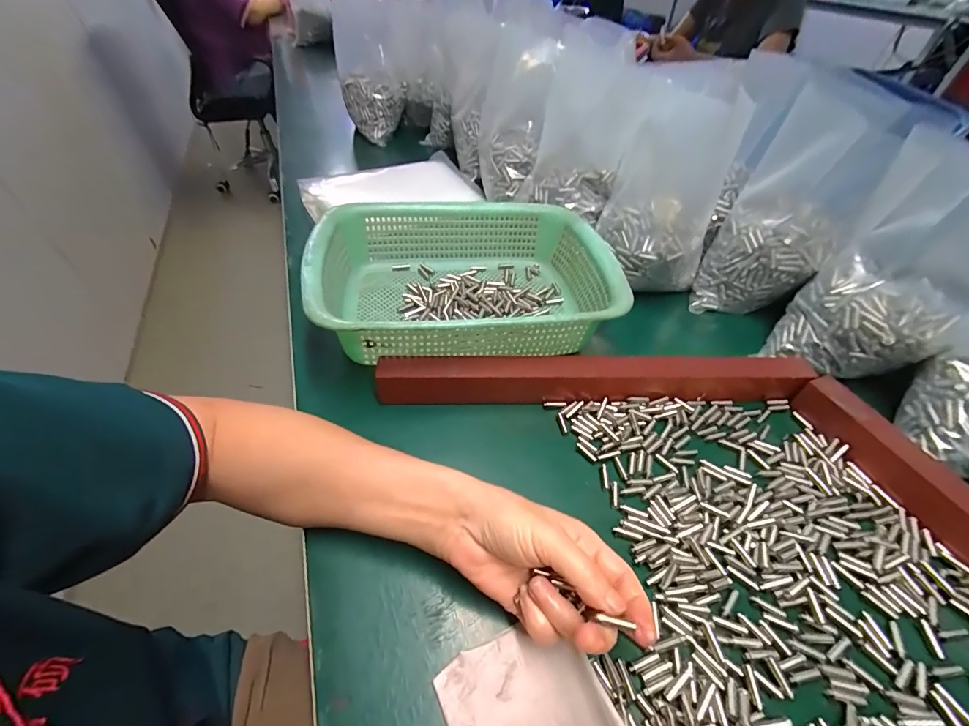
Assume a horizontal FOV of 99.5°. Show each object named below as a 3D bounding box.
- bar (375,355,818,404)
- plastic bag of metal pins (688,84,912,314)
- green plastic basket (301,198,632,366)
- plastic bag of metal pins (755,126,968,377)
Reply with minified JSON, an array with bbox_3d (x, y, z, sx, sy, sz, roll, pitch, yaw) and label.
[{"bbox_3d":[0.101,0.013,0.377,0.387,0.036,0.028,0,48,-3],"label":"bar"},{"bbox_3d":[0.336,-0.167,0.459,0.116,0.206,0.129,16,49,13],"label":"plastic bag of metal pins"},{"bbox_3d":[-0.022,-0.087,0.441,0.296,0.083,0.223,-6,48,-8],"label":"green plastic basket"},{"bbox_3d":[0.376,-0.065,0.368,0.132,0.198,0.084,37,56,27],"label":"plastic bag of metal pins"}]

